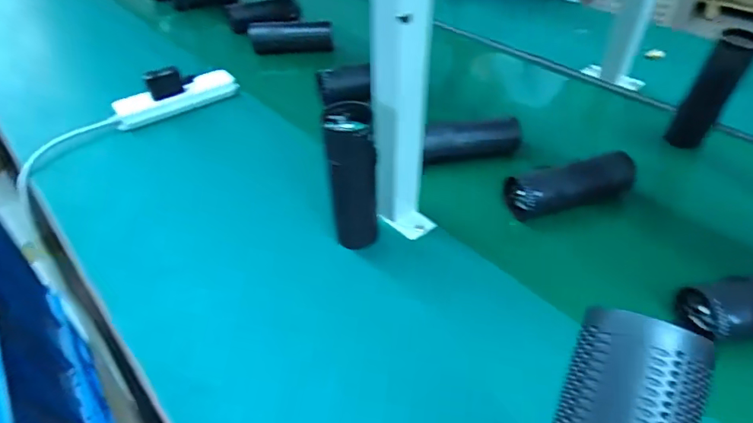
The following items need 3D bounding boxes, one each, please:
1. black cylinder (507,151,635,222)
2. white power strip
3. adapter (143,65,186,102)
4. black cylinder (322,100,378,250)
[{"bbox_3d":[0.251,-0.030,0.613,0.170,0.064,0.051,-12,45,-11],"label":"black cylinder"},{"bbox_3d":[-0.326,-0.186,0.783,0.194,0.030,0.053,-27,50,-24],"label":"white power strip"},{"bbox_3d":[-0.340,-0.206,0.764,0.053,0.039,0.024,-18,47,-16],"label":"adapter"},{"bbox_3d":[-0.026,-0.035,0.513,0.054,0.161,0.050,-7,45,-6],"label":"black cylinder"}]

